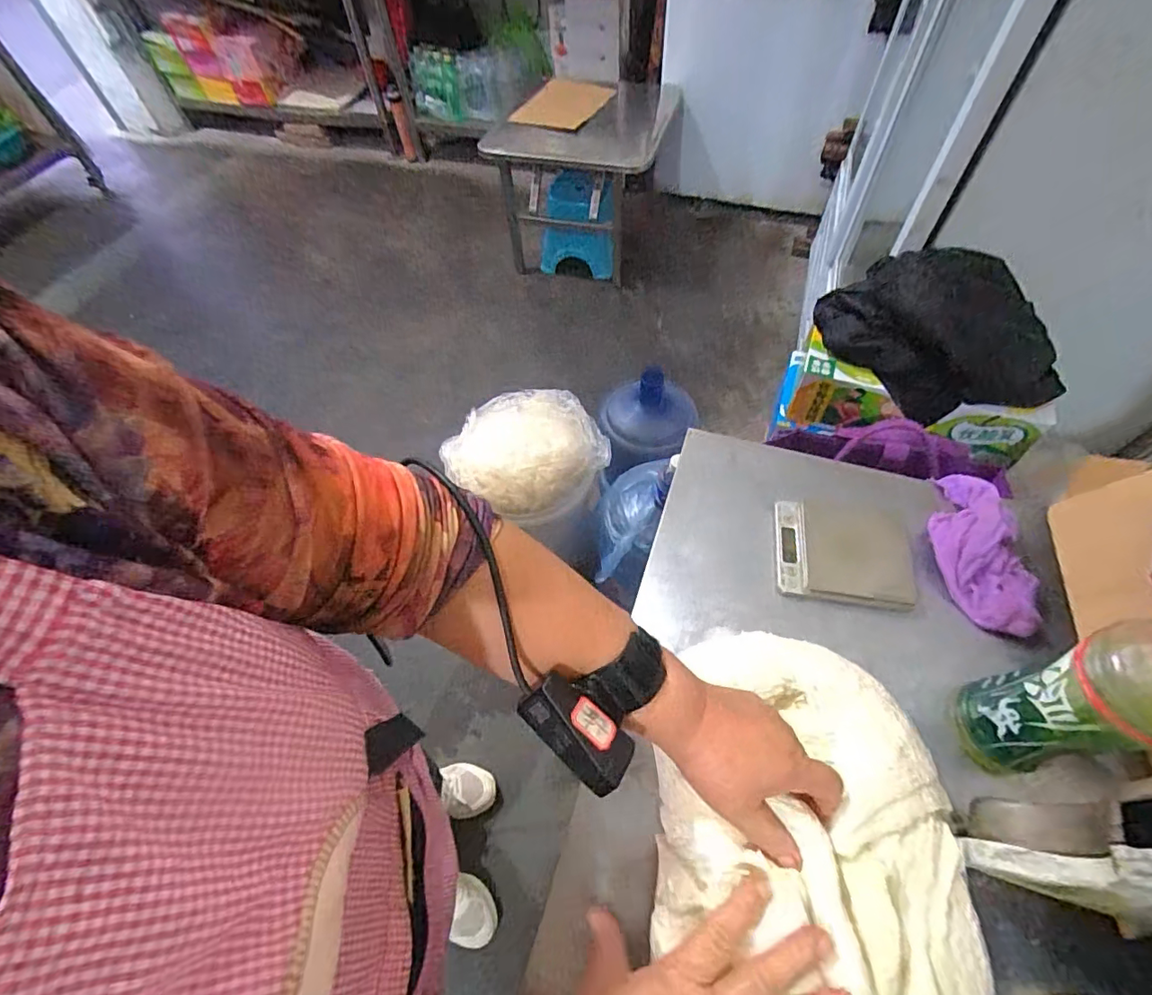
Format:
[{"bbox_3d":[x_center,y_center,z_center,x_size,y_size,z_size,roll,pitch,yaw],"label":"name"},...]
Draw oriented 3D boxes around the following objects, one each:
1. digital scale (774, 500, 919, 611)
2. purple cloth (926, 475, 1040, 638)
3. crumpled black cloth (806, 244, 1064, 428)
[{"bbox_3d":[0.267,0.053,0.522,0.125,0.018,0.109,9,59,9],"label":"digital scale"},{"bbox_3d":[0.398,0.040,0.510,0.082,0.046,0.174,14,60,12],"label":"purple cloth"},{"bbox_3d":[0.529,-0.237,0.771,0.126,0.171,0.335,-38,63,-19],"label":"crumpled black cloth"}]

